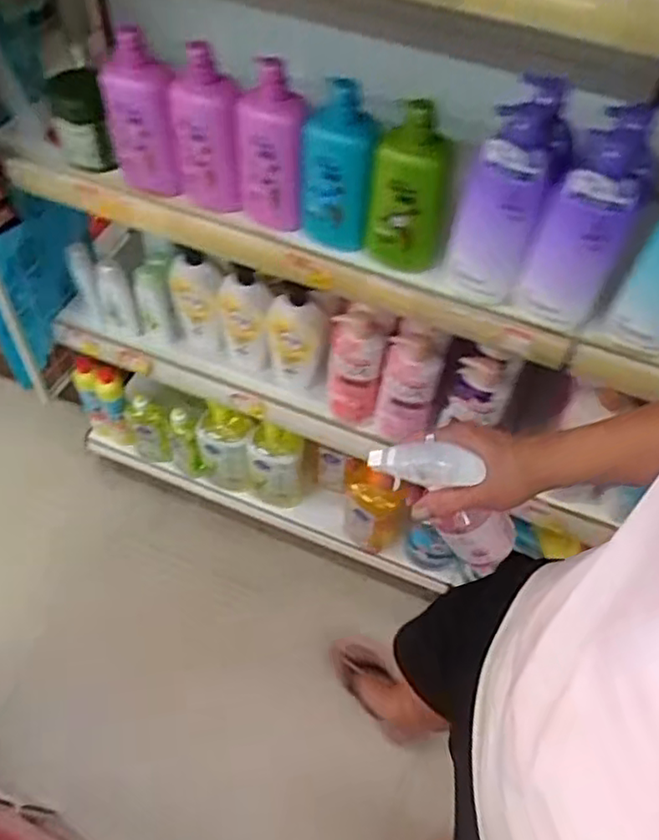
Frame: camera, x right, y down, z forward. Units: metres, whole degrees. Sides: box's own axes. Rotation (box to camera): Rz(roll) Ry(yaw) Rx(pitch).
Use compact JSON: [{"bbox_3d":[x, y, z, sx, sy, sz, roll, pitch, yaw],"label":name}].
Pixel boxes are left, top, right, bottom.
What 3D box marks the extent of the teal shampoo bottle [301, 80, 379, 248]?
[{"bbox_3d":[0.010,-0.299,0.797,0.084,0.192,0.056,3,56,-1],"label":"teal shampoo bottle"}]

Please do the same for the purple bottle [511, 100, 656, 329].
[{"bbox_3d":[0.282,-0.215,0.734,0.091,0.208,0.102,23,58,12],"label":"purple bottle"}]

